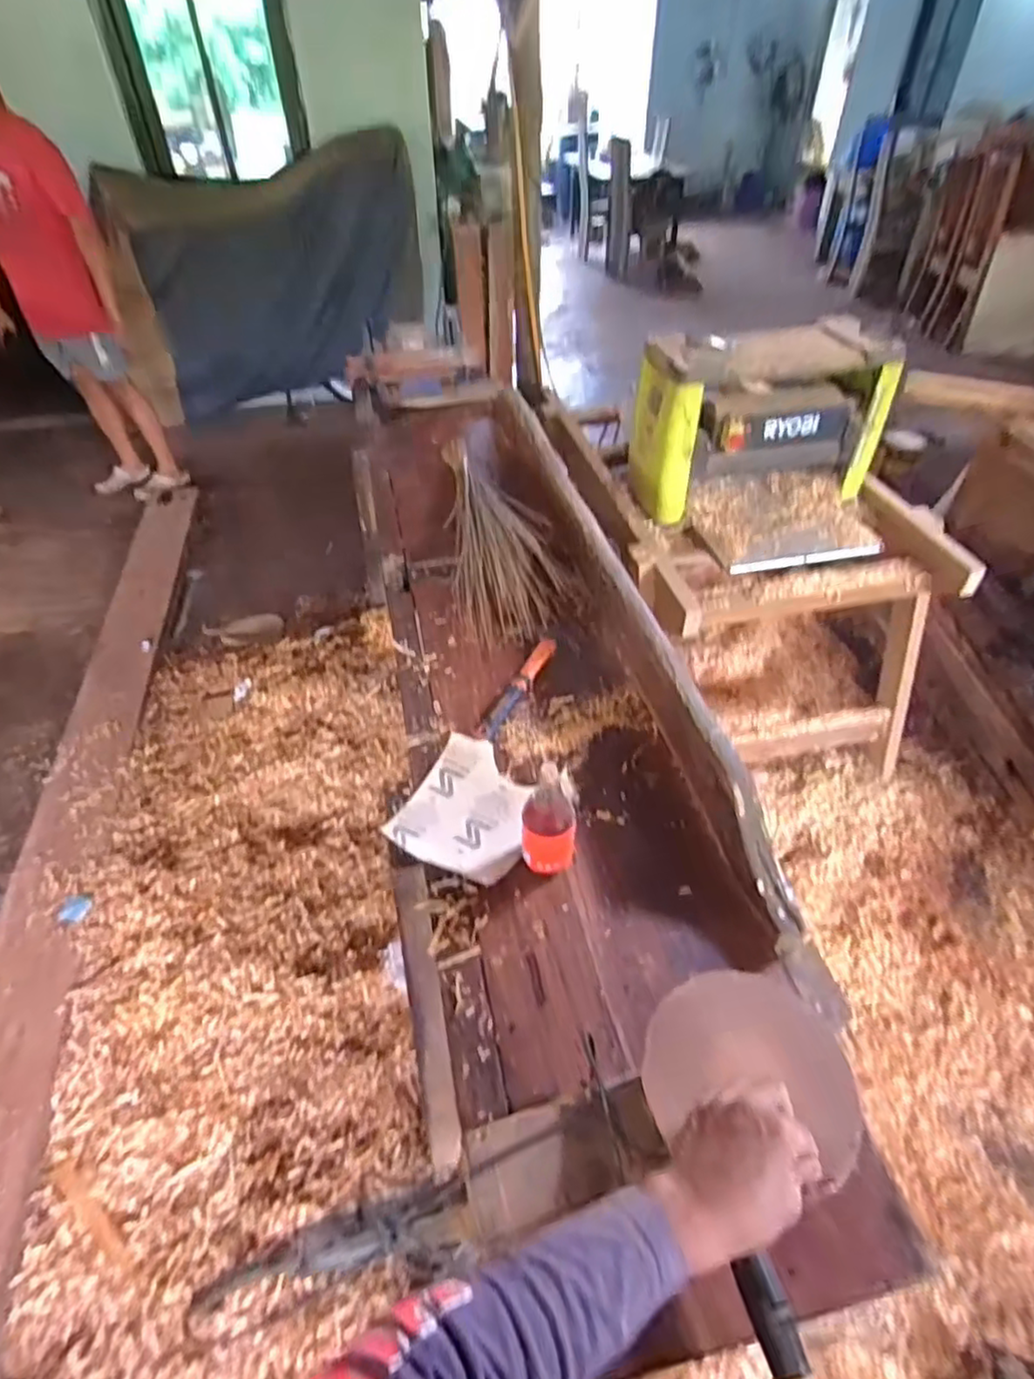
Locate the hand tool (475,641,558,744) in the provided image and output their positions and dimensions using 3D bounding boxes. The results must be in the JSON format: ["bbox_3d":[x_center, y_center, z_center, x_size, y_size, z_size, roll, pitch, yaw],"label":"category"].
[{"bbox_3d":[0.004,-0.007,1.139,0.035,0.024,0.274,17,46,19],"label":"hand tool"}]

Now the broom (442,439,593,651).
[{"bbox_3d":[-0.070,-0.417,1.513,0.238,0.114,0.840,-10,44,-9],"label":"broom"}]

